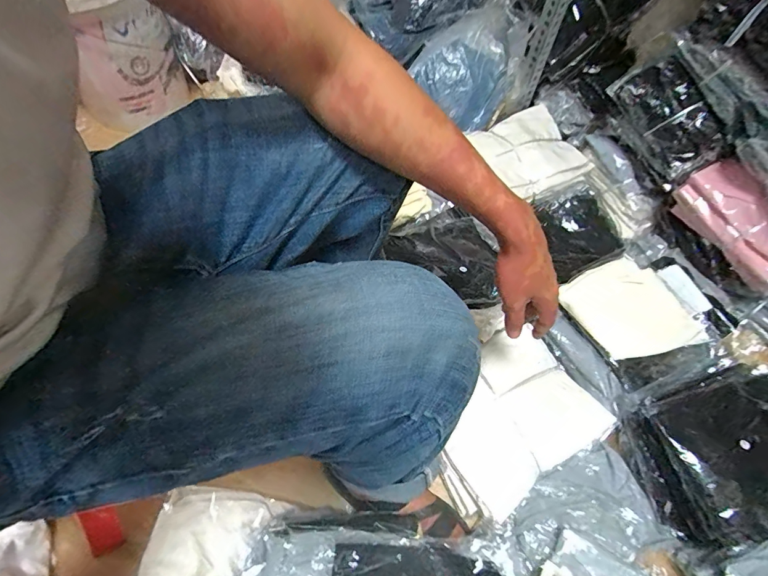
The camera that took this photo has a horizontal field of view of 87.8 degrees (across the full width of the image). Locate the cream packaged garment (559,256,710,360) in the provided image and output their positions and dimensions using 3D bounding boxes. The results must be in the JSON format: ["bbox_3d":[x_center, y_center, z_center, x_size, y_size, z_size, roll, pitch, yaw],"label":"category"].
[{"bbox_3d":[0.439,0.038,0.719,0.174,0.030,0.185,-19,64,-13],"label":"cream packaged garment"}]

